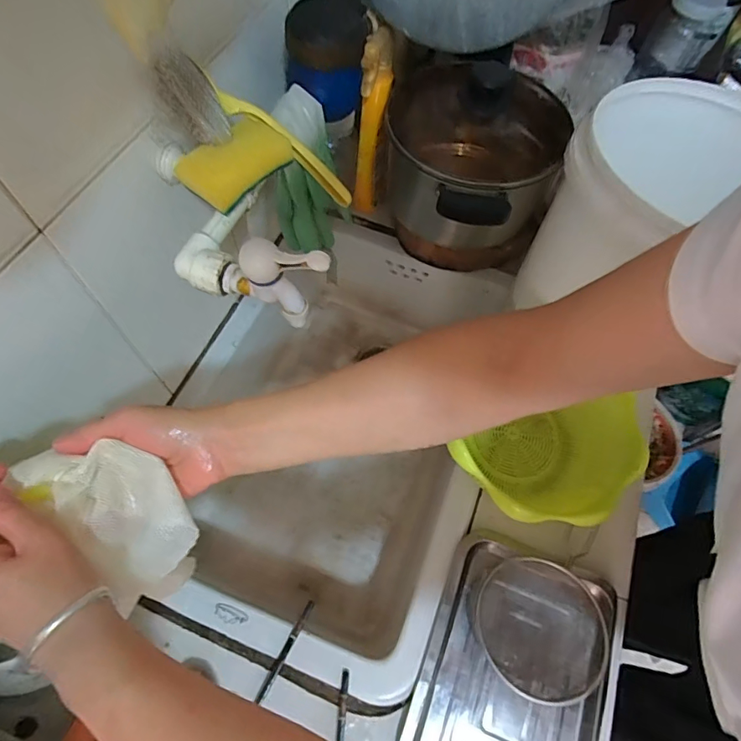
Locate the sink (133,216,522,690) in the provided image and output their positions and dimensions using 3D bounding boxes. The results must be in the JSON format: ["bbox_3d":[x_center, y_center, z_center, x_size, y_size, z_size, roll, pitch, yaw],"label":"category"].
[{"bbox_3d":[-0.048,0.090,0.691,0.377,0.193,0.568,18,63,6],"label":"sink"}]

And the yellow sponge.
[{"bbox_3d":[-0.122,-0.195,0.430,0.099,0.031,0.056,-40,71,-21],"label":"yellow sponge"}]

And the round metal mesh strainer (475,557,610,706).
[{"bbox_3d":[0.179,0.271,0.496,0.133,0.033,0.130,1,63,-2],"label":"round metal mesh strainer"}]

